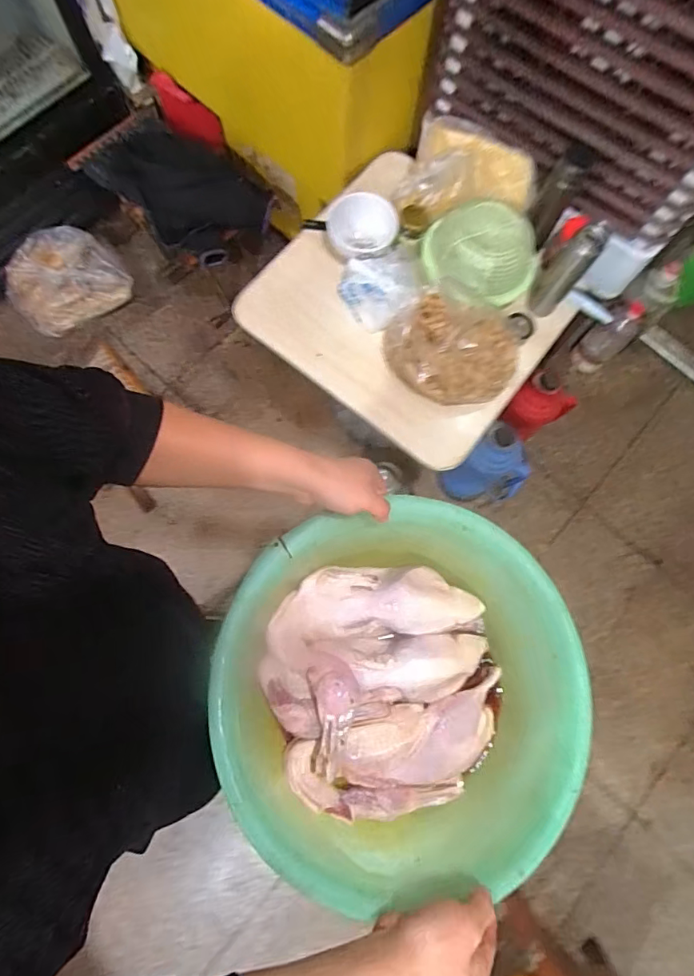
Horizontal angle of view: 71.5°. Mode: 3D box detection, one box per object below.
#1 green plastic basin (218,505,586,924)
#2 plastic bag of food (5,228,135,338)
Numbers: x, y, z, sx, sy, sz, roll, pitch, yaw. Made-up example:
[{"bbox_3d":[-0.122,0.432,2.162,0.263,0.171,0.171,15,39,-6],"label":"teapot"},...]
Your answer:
[{"bbox_3d":[0.059,0.224,0.569,0.408,0.146,0.408,5,71,-15],"label":"green plastic basin"},{"bbox_3d":[-0.880,-0.653,1.508,0.327,0.124,0.260,-33,77,-10],"label":"plastic bag of food"}]

